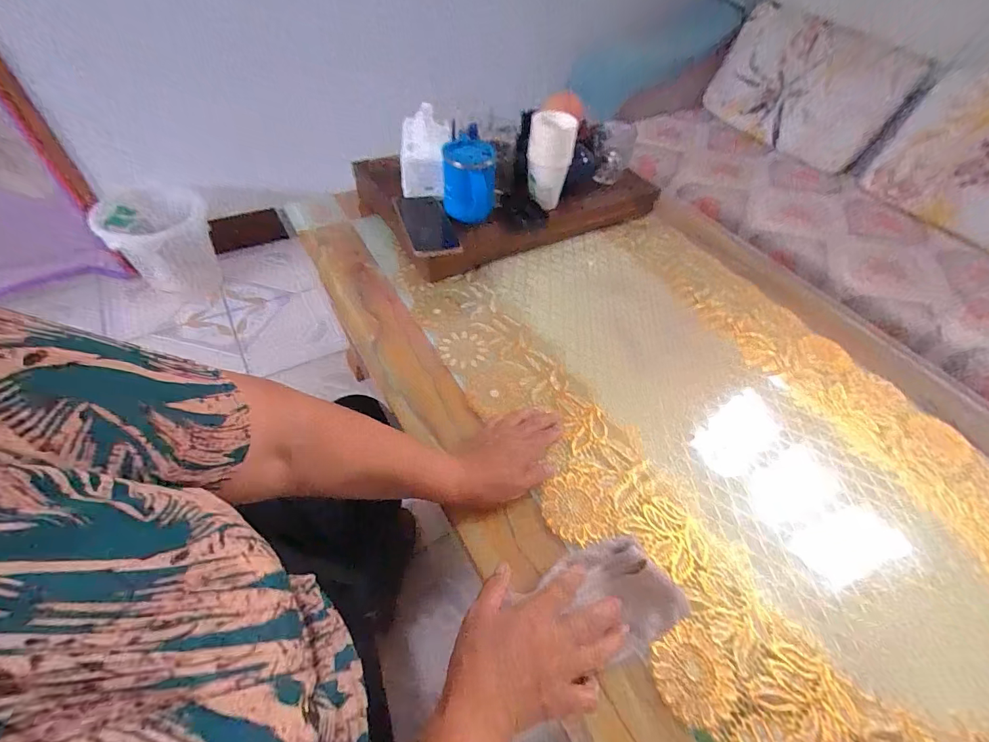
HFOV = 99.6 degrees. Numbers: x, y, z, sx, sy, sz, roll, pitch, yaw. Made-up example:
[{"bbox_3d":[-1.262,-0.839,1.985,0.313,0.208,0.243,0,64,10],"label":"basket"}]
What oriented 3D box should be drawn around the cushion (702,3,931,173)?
[{"bbox_3d":[0.985,-0.912,1.352,0.120,0.335,0.565,-10,53,-47],"label":"cushion"}]

